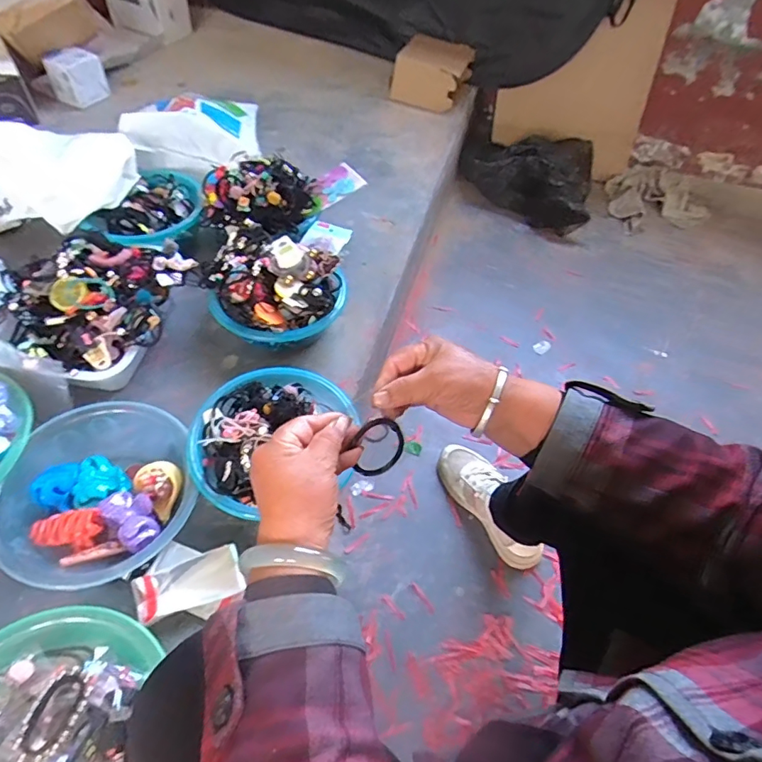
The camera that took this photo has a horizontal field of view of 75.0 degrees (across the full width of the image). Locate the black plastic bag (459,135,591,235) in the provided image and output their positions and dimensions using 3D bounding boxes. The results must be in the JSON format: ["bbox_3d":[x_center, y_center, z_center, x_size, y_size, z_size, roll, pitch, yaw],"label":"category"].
[{"bbox_3d":[0.442,-0.608,1.462,0.413,0.179,0.208,34,58,18],"label":"black plastic bag"}]

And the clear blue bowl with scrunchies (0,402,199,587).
[{"bbox_3d":[-0.356,0.145,0.639,0.214,0.071,0.225,3,53,-4],"label":"clear blue bowl with scrunchies"}]

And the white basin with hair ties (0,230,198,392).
[{"bbox_3d":[-0.445,-0.122,0.776,0.234,0.120,0.299,15,54,5],"label":"white basin with hair ties"}]

